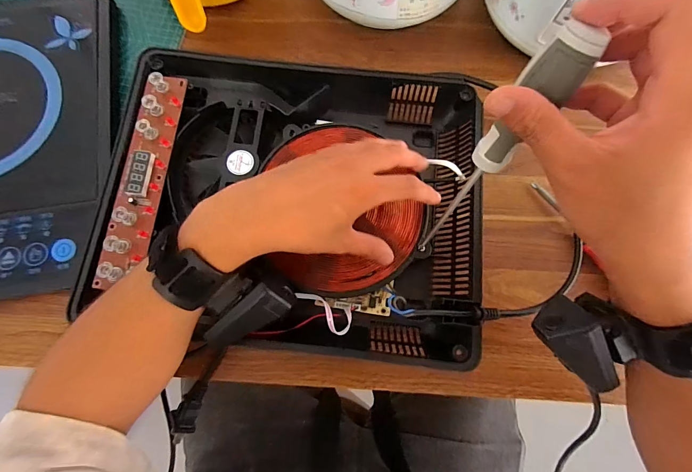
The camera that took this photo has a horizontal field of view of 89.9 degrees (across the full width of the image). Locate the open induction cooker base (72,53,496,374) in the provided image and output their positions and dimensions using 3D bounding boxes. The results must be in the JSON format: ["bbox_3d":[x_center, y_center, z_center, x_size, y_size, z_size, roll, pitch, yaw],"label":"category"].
[{"bbox_3d":[-0.045,-0.043,0.343,0.343,0.062,0.289,9,75,0],"label":"open induction cooker base"}]

